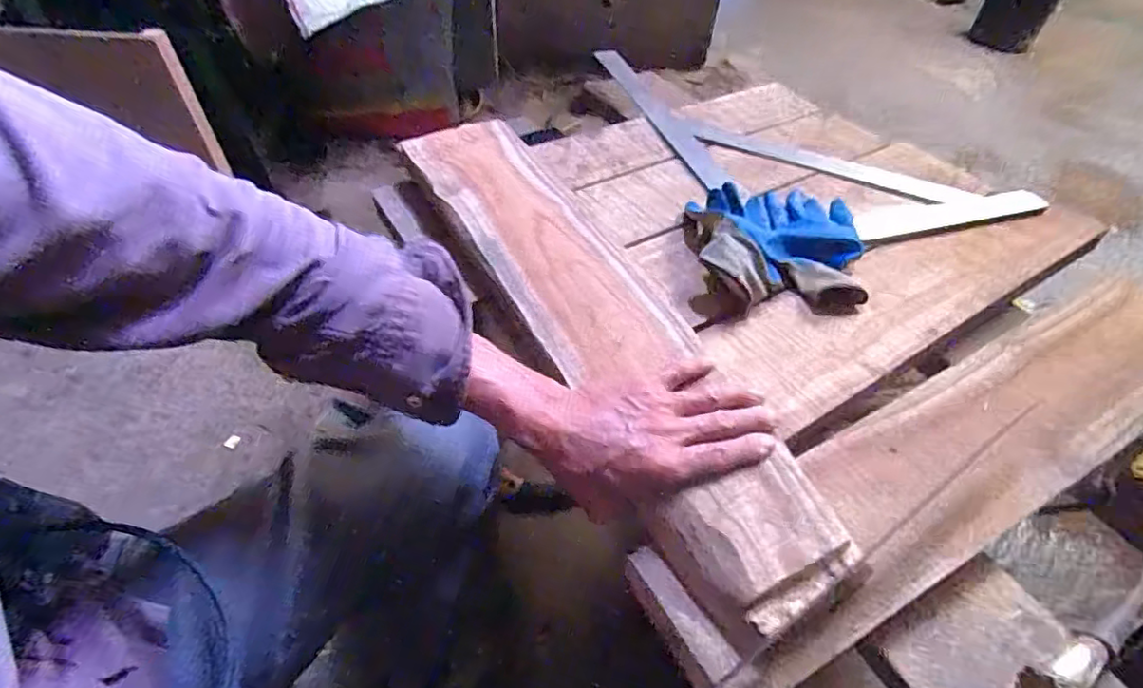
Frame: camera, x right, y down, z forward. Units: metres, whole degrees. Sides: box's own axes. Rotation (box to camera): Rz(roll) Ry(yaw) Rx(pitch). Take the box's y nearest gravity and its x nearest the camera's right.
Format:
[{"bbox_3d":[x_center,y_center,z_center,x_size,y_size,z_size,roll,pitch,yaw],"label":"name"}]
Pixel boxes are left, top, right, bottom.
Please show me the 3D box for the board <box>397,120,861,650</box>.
[{"bbox_3d":[0.000,-0.047,0.562,0.123,0.042,0.632,-20,52,-19],"label":"board"}]

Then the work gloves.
[{"bbox_3d":[0.217,-0.114,0.634,0.176,0.051,0.203,3,47,1],"label":"work gloves"}]

